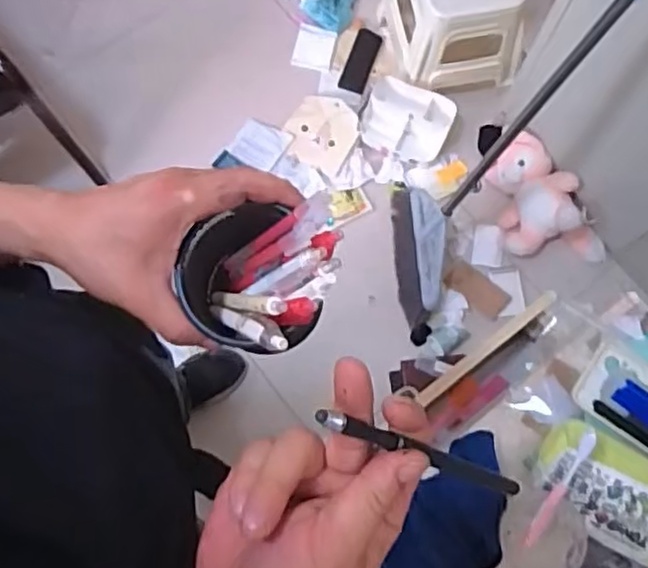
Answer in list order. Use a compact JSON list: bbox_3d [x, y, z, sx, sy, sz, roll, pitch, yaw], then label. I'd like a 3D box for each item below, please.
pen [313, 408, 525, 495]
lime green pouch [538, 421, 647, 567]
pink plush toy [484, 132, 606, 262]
[{"bbox_3d":[0.050,0.083,0.331,0.132,0.008,0.009,27,75,-28],"label":"pen"},{"bbox_3d":[0.286,0.205,0.660,0.164,0.086,0.087,30,78,7],"label":"lime green pouch"},{"bbox_3d":[0.417,-0.142,1.332,0.155,0.084,0.269,-33,79,-8],"label":"pink plush toy"}]

